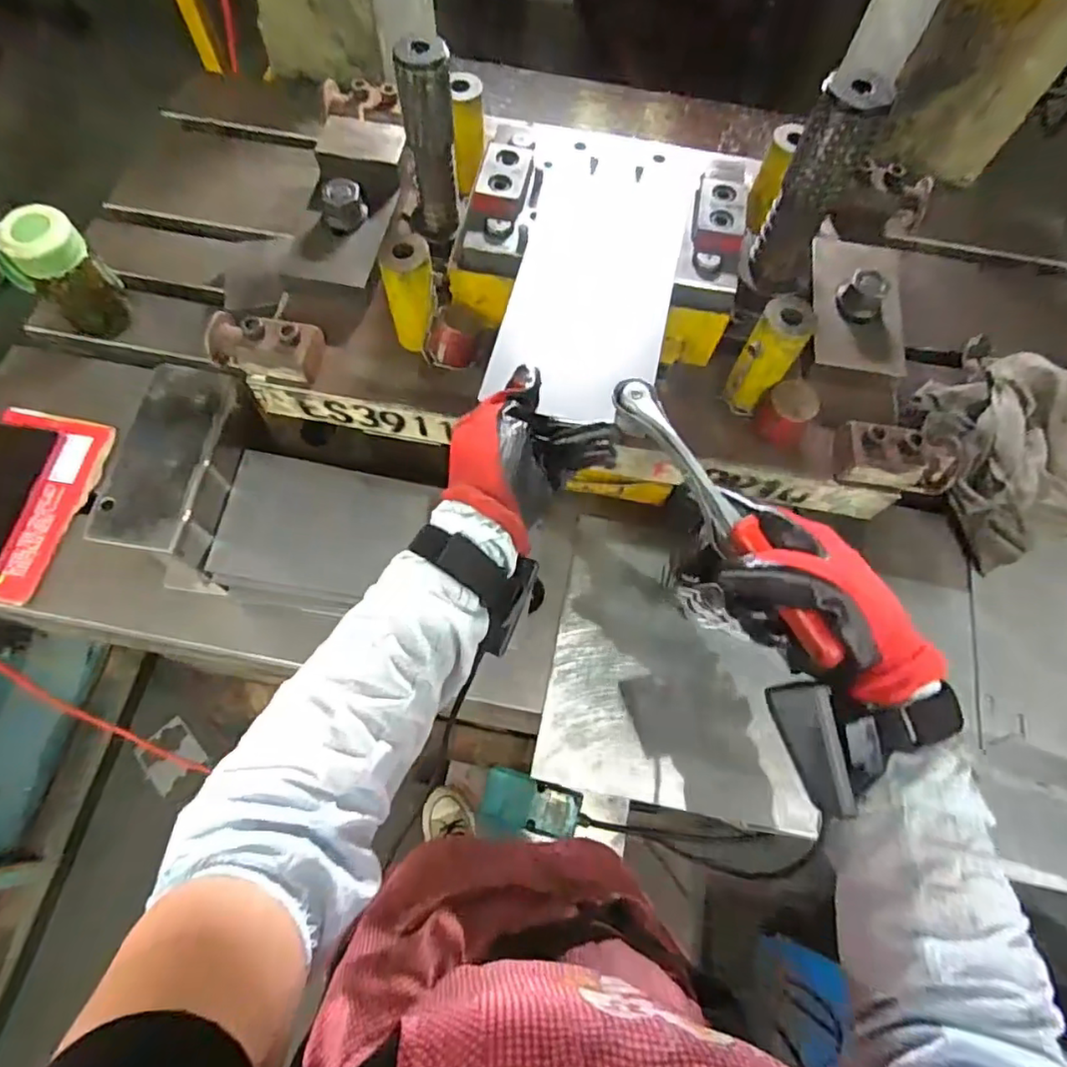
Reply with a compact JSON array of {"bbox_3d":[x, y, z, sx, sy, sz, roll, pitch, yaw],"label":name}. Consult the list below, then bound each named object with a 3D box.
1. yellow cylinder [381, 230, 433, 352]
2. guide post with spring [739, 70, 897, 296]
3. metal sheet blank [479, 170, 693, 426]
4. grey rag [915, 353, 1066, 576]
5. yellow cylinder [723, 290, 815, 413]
[{"bbox_3d":[-0.101,-0.196,0.499,0.039,0.086,0.038,-10,67,-6],"label":"yellow cylinder"},{"bbox_3d":[0.212,-0.255,0.463,0.054,0.157,0.043,9,67,1],"label":"guide post with spring"},{"bbox_3d":[0.048,-0.197,0.475,0.120,0.007,0.244,12,68,2],"label":"metal sheet blank"},{"bbox_3d":[0.525,-0.093,0.632,0.179,0.071,0.226,-5,67,-5],"label":"grey rag"},{"bbox_3d":[0.191,-0.142,0.498,0.038,0.102,0.038,32,69,11],"label":"yellow cylinder"}]

